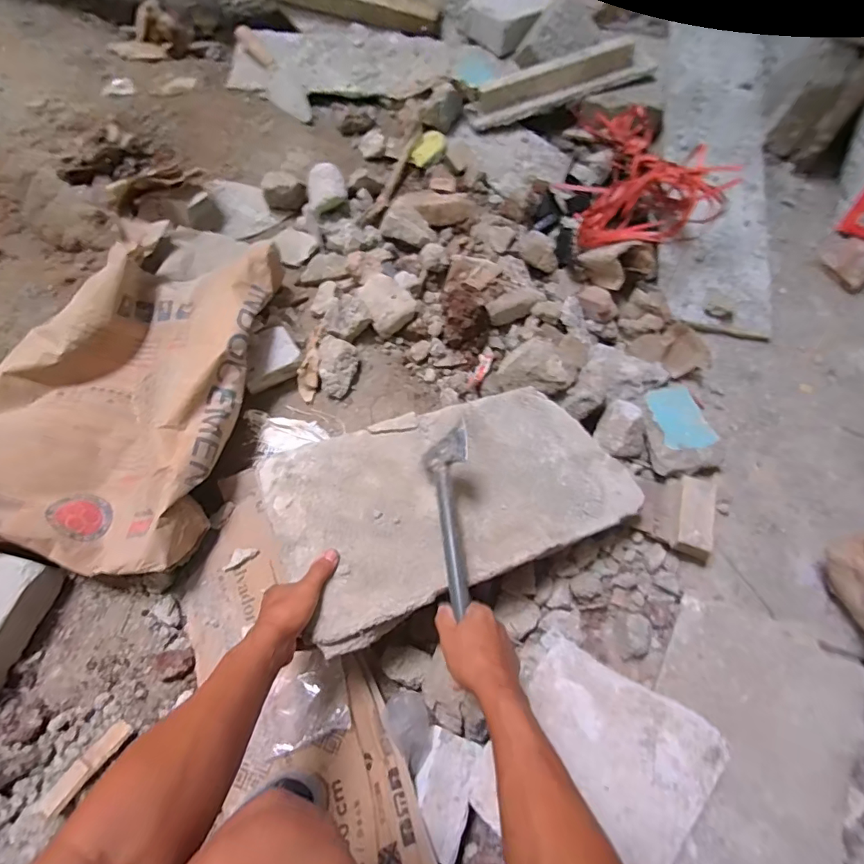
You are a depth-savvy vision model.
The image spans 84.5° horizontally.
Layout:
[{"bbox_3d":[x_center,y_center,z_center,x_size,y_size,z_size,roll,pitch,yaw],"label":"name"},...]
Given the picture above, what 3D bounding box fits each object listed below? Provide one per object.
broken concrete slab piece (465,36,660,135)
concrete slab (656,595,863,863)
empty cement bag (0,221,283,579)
[{"bbox_3d":[0.302,-0.845,1.151,0.434,0.033,0.102,-16,109,3],"label":"broken concrete slab piece"},{"bbox_3d":[0.365,0.369,0.557,0.197,0.024,0.302,17,66,32],"label":"concrete slab"},{"bbox_3d":[-0.476,-0.101,0.760,0.359,0.125,0.601,9,65,1],"label":"empty cement bag"}]

